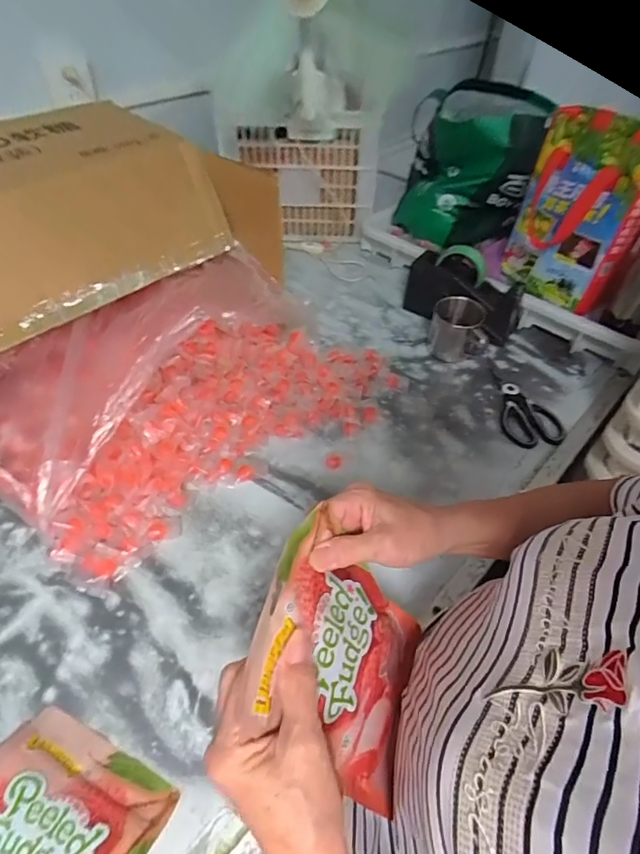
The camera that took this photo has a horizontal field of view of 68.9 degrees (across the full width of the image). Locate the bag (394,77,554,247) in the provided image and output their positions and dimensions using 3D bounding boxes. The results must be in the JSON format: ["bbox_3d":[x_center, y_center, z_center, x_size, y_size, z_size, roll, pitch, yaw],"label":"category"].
[{"bbox_3d":[0.284,-0.502,0.919,0.248,0.283,0.158,28,52,23],"label":"bag"}]

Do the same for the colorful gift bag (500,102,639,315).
[{"bbox_3d":[0.416,-0.338,0.749,0.100,0.267,0.187,-18,50,-18],"label":"colorful gift bag"}]

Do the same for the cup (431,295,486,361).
[{"bbox_3d":[0.237,-0.169,0.798,0.086,0.082,0.089,1,48,-1],"label":"cup"}]

